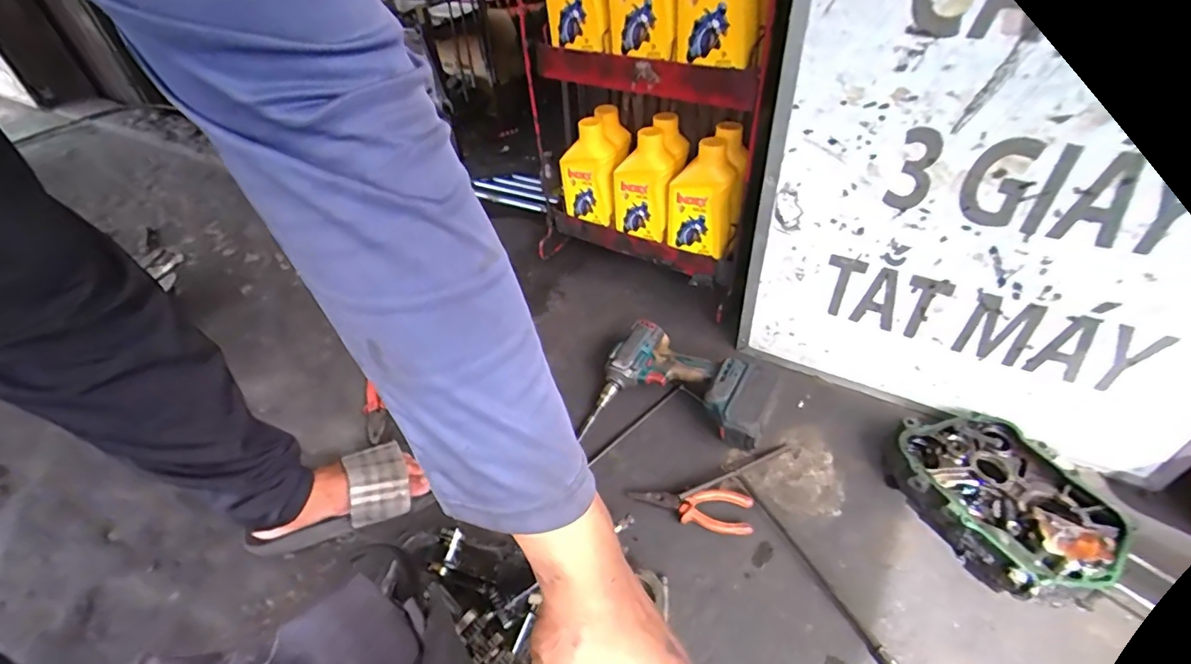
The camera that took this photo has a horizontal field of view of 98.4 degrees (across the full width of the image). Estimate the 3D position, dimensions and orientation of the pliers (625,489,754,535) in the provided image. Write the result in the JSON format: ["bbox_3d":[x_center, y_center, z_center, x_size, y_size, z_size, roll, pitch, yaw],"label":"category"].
[{"bbox_3d":[0.122,0.231,0.674,0.155,0.023,0.050,3,43,10],"label":"pliers"}]

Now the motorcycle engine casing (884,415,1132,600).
[{"bbox_3d":[0.504,0.200,0.637,0.185,0.068,0.241,-18,44,-12],"label":"motorcycle engine casing"}]

